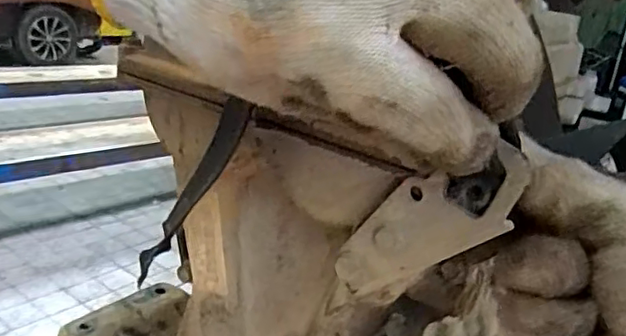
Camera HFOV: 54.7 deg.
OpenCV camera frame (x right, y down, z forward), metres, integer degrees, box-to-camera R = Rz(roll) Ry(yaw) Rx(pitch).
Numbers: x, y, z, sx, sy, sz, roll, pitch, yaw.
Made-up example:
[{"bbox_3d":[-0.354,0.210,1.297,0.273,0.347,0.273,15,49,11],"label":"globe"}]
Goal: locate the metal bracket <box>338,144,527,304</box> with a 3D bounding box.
[{"bbox_3d":[0.047,0.025,0.257,0.038,0.100,0.008,56,34,10],"label":"metal bracket"}]

